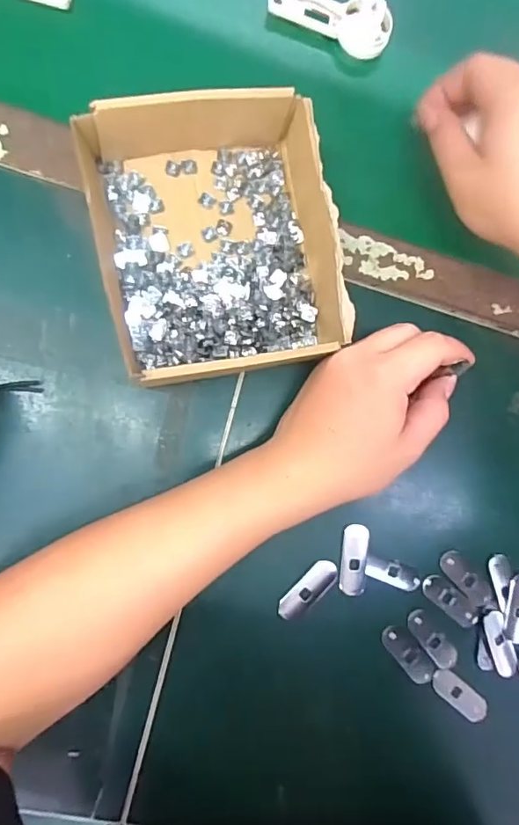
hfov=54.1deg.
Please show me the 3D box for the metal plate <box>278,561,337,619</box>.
[{"bbox_3d":[0.034,0.127,0.368,0.050,0.012,0.017,-44,94,-9],"label":"metal plate"}]

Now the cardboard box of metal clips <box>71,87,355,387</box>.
[{"bbox_3d":[-0.029,-0.111,0.337,0.149,0.054,0.181,-13,89,-10],"label":"cardboard box of metal clips"}]

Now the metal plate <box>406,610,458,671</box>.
[{"bbox_3d":[0.129,0.170,0.380,0.019,0.004,0.053,-41,93,-9],"label":"metal plate"}]

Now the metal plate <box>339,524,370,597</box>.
[{"bbox_3d":[0.070,0.108,0.370,0.020,0.004,0.051,7,86,-9],"label":"metal plate"}]

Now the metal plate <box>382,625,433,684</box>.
[{"bbox_3d":[0.110,0.179,0.375,0.019,0.004,0.051,-40,93,-9],"label":"metal plate"}]

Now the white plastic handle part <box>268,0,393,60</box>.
[{"bbox_3d":[0.055,-0.303,0.384,0.094,0.032,0.025,23,84,-7],"label":"white plastic handle part"}]

